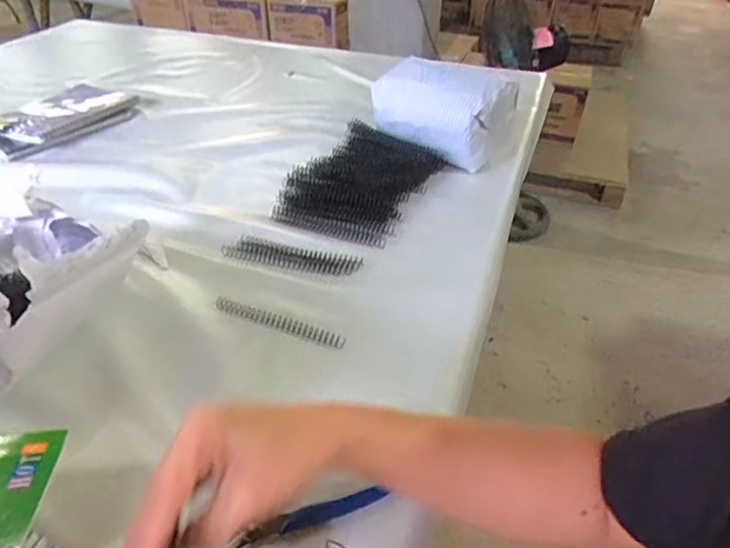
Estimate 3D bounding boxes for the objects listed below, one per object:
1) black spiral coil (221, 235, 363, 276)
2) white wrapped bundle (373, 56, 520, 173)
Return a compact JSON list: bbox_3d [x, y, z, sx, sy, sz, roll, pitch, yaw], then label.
[{"bbox_3d":[-0.087,-0.023,0.652,0.165,0.012,0.034,12,40,12],"label":"black spiral coil"},{"bbox_3d":[0.132,-0.262,0.881,0.203,0.127,0.147,30,47,30],"label":"white wrapped bundle"}]

